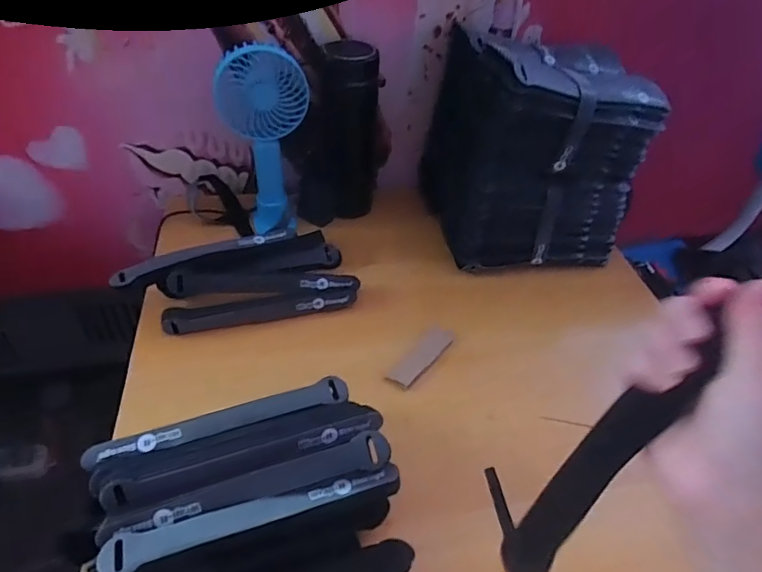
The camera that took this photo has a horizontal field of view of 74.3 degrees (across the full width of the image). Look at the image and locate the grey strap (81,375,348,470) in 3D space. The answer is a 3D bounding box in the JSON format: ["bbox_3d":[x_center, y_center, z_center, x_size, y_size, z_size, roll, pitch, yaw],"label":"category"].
[{"bbox_3d":[-0.120,0.104,0.391,0.193,0.013,0.025,-13,47,-18],"label":"grey strap"}]

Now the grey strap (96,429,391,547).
[{"bbox_3d":[-0.090,0.140,0.352,0.197,0.015,0.024,-12,47,-17],"label":"grey strap"}]

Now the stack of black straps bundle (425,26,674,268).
[{"bbox_3d":[0.196,-0.174,0.631,0.237,0.205,0.216,-4,45,-9],"label":"stack of black straps bundle"}]

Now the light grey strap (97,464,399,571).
[{"bbox_3d":[-0.082,0.157,0.346,0.196,0.011,0.023,-12,47,-17],"label":"light grey strap"}]

